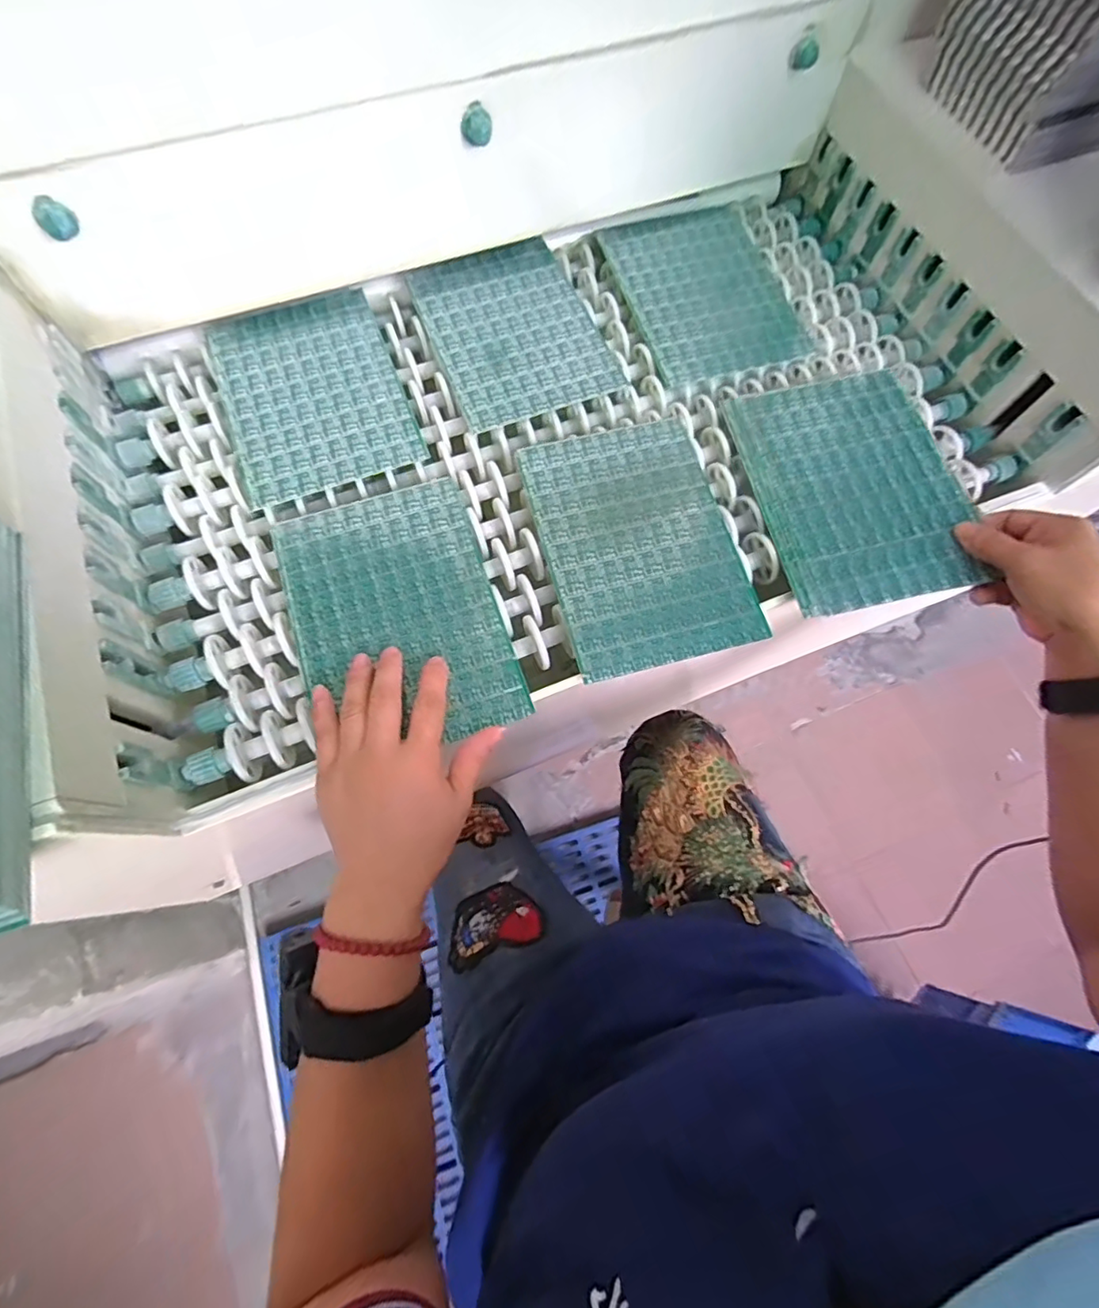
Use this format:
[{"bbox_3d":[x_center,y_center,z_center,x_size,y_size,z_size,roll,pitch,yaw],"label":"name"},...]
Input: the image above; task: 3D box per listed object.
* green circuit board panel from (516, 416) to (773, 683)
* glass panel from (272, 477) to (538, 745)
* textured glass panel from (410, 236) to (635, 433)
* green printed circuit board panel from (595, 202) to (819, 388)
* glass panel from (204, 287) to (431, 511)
[{"bbox_3d":[0.065,-0.087,0.424,0.139,0.007,0.197,-14,69,-6],"label":"green circuit board panel"},{"bbox_3d":[-0.108,-0.029,0.400,0.138,0.006,0.197,-19,70,-8],"label":"glass panel"},{"bbox_3d":[-0.033,-0.289,0.498,0.143,0.004,0.192,-21,70,-9],"label":"textured glass panel"},{"bbox_3d":[0.145,-0.339,0.519,0.151,0.004,0.197,-14,69,-6],"label":"green printed circuit board panel"},{"bbox_3d":[-0.197,-0.219,0.467,0.138,0.007,0.195,-21,70,-9],"label":"glass panel"}]

